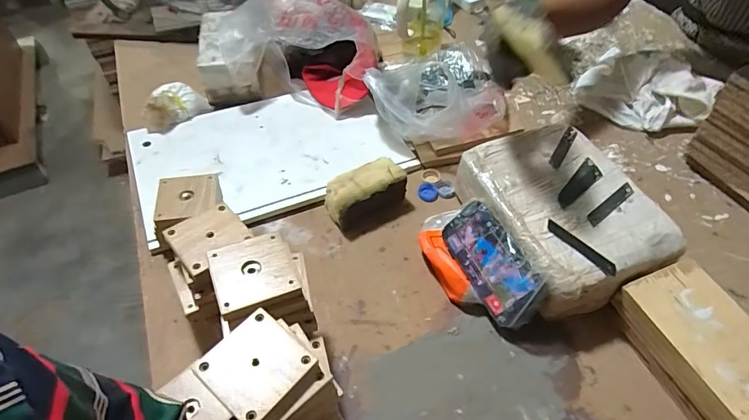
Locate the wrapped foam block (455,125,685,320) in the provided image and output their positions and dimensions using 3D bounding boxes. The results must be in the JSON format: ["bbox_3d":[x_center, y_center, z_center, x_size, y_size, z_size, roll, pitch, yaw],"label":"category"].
[{"bbox_3d":[0.263,0.008,0.647,0.201,0.096,0.267,-19,53,-13],"label":"wrapped foam block"}]

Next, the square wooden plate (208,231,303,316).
[{"bbox_3d":[-0.129,0.064,0.468,0.080,0.013,0.079,-20,53,-13],"label":"square wooden plate"}]

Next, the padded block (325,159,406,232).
[{"bbox_3d":[-0.012,-0.026,0.700,0.125,0.064,0.061,-26,55,-18],"label":"padded block"}]

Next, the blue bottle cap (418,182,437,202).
[{"bbox_3d":[0.090,-0.029,0.746,0.031,0.010,0.035,9,52,9],"label":"blue bottle cap"}]

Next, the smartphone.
[{"bbox_3d":[0.154,0.070,0.597,0.014,0.084,0.167,9,39,-43],"label":"smartphone"}]

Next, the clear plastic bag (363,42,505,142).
[{"bbox_3d":[0.114,-0.218,0.810,0.233,0.125,0.187,8,52,9],"label":"clear plastic bag"}]

